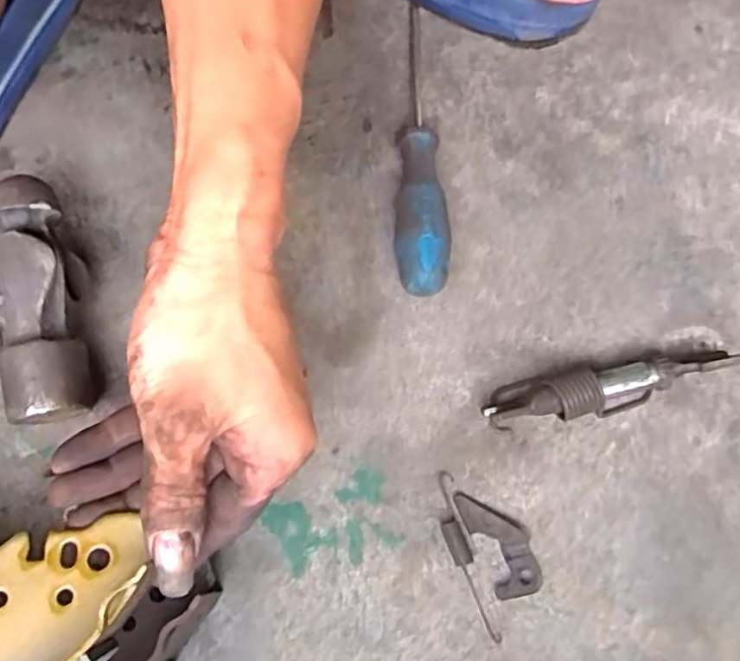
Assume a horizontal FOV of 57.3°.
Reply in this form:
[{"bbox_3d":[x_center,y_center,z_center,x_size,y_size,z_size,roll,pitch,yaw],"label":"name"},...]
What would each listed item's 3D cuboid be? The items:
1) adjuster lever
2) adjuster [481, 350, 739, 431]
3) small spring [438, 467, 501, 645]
[{"bbox_3d":[0.061,0.098,0.316,0.025,0.007,0.052,-22,72,-9],"label":"adjuster lever"},{"bbox_3d":[0.119,0.029,0.333,0.122,0.024,0.023,-6,70,-3],"label":"adjuster"},{"bbox_3d":[0.043,0.104,0.315,0.011,0.006,0.077,-12,70,-5],"label":"small spring"}]

